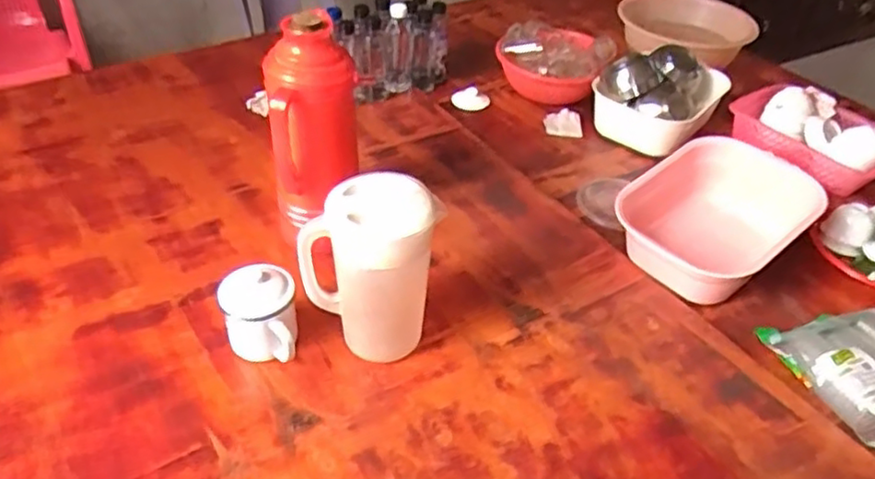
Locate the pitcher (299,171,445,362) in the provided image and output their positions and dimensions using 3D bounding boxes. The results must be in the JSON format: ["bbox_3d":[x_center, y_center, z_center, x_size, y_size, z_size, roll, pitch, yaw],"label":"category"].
[{"bbox_3d":[-0.081,0.046,0.852,0.140,0.240,0.116,20,41,20],"label":"pitcher"}]

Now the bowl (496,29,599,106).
[{"bbox_3d":[0.236,-0.379,1.504,0.211,0.121,0.217,6,40,3],"label":"bowl"}]

